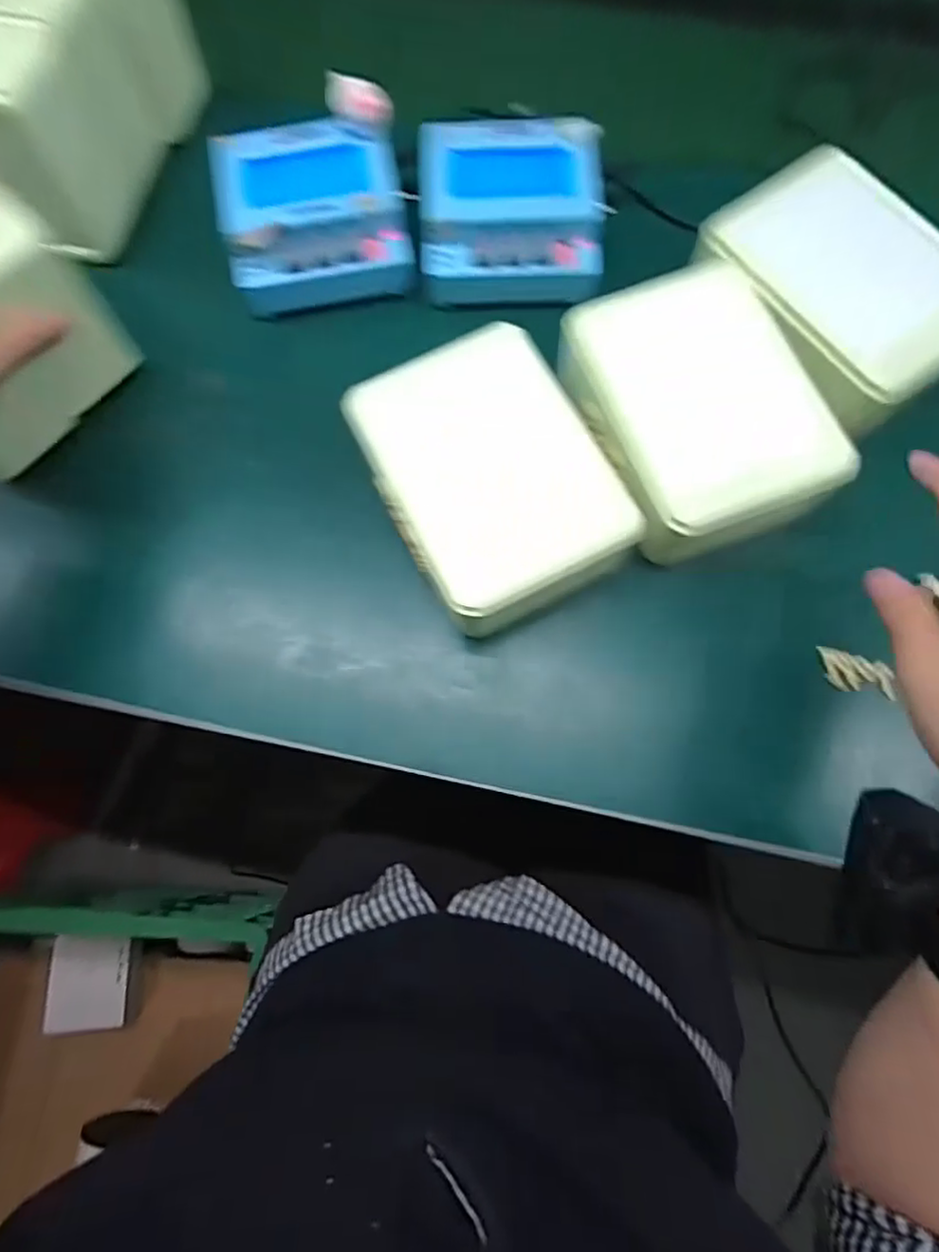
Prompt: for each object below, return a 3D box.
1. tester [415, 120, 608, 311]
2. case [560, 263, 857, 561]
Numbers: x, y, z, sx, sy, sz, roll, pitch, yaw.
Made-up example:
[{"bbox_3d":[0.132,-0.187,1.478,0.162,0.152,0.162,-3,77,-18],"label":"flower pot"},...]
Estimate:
[{"bbox_3d":[0.026,-0.253,0.398,0.108,0.051,0.111,0,73,0],"label":"tester"},{"bbox_3d":[0.121,-0.116,0.352,0.115,0.047,0.149,-20,74,-6],"label":"case"}]

